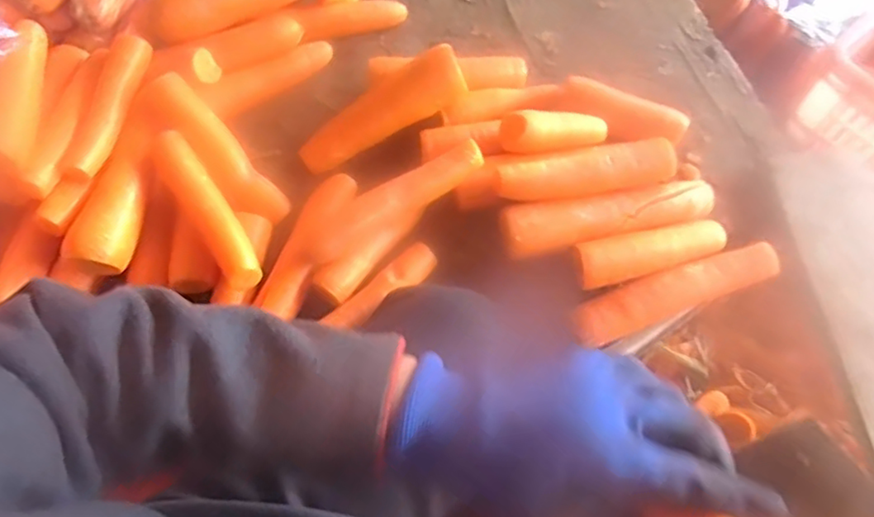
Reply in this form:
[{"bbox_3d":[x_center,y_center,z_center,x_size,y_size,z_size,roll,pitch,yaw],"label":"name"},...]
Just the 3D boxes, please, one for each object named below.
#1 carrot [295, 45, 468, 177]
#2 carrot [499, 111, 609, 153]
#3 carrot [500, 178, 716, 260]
[{"bbox_3d":[-0.057,-0.152,0.643,0.187,0.051,0.046,-32,67,4],"label":"carrot"},{"bbox_3d":[0.123,-0.129,0.625,0.114,0.030,0.033,-5,64,-16],"label":"carrot"},{"bbox_3d":[0.169,-0.044,0.608,0.216,0.035,0.049,-13,65,-3],"label":"carrot"}]

